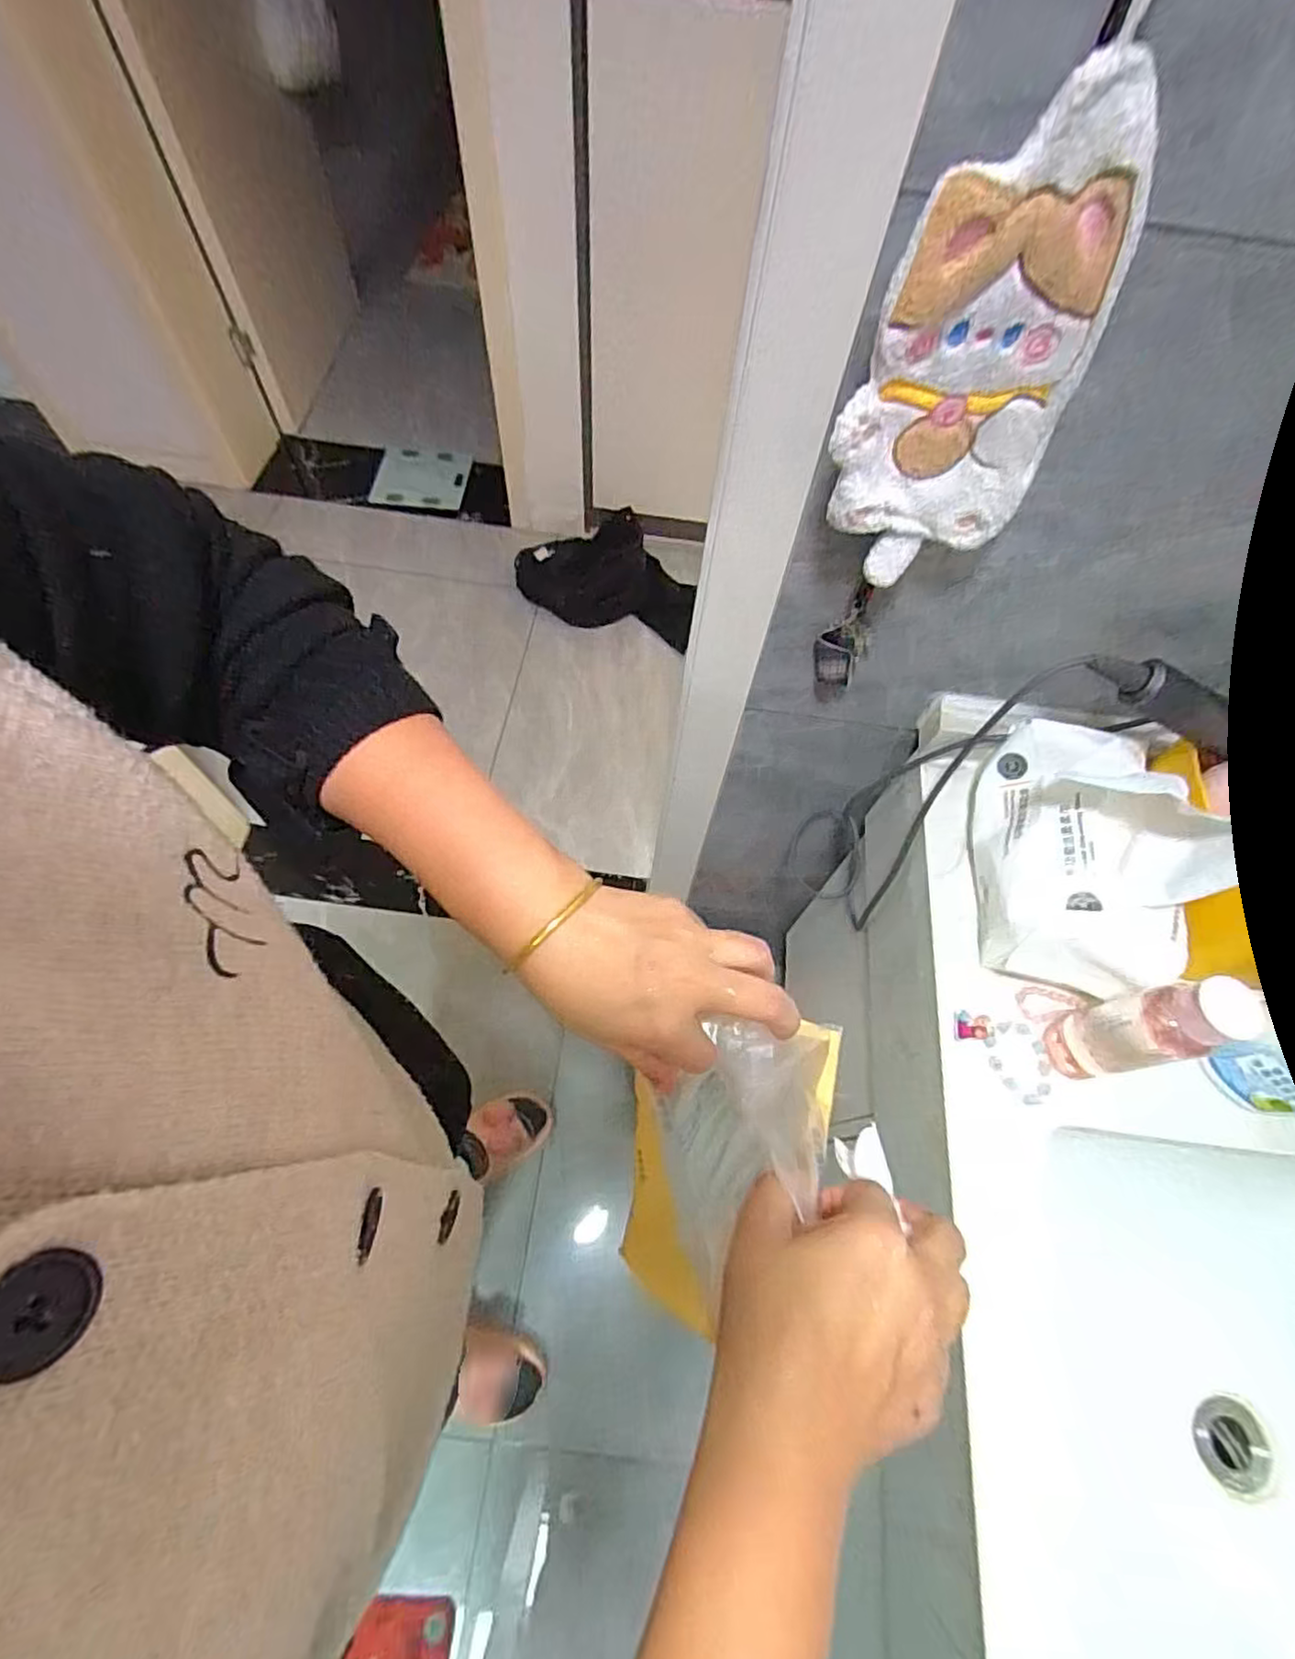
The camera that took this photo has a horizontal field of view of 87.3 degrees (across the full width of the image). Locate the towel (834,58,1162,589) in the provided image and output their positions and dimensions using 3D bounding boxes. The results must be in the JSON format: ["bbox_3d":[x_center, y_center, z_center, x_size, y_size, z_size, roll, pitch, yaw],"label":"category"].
[{"bbox_3d":[0.175,-0.244,0.373,0.124,0.227,0.014,-1,62,-4],"label":"towel"}]

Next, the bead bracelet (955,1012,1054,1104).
[{"bbox_3d":[0.287,0.170,0.538,0.051,0.014,0.084,-37,71,-20],"label":"bead bracelet"}]

